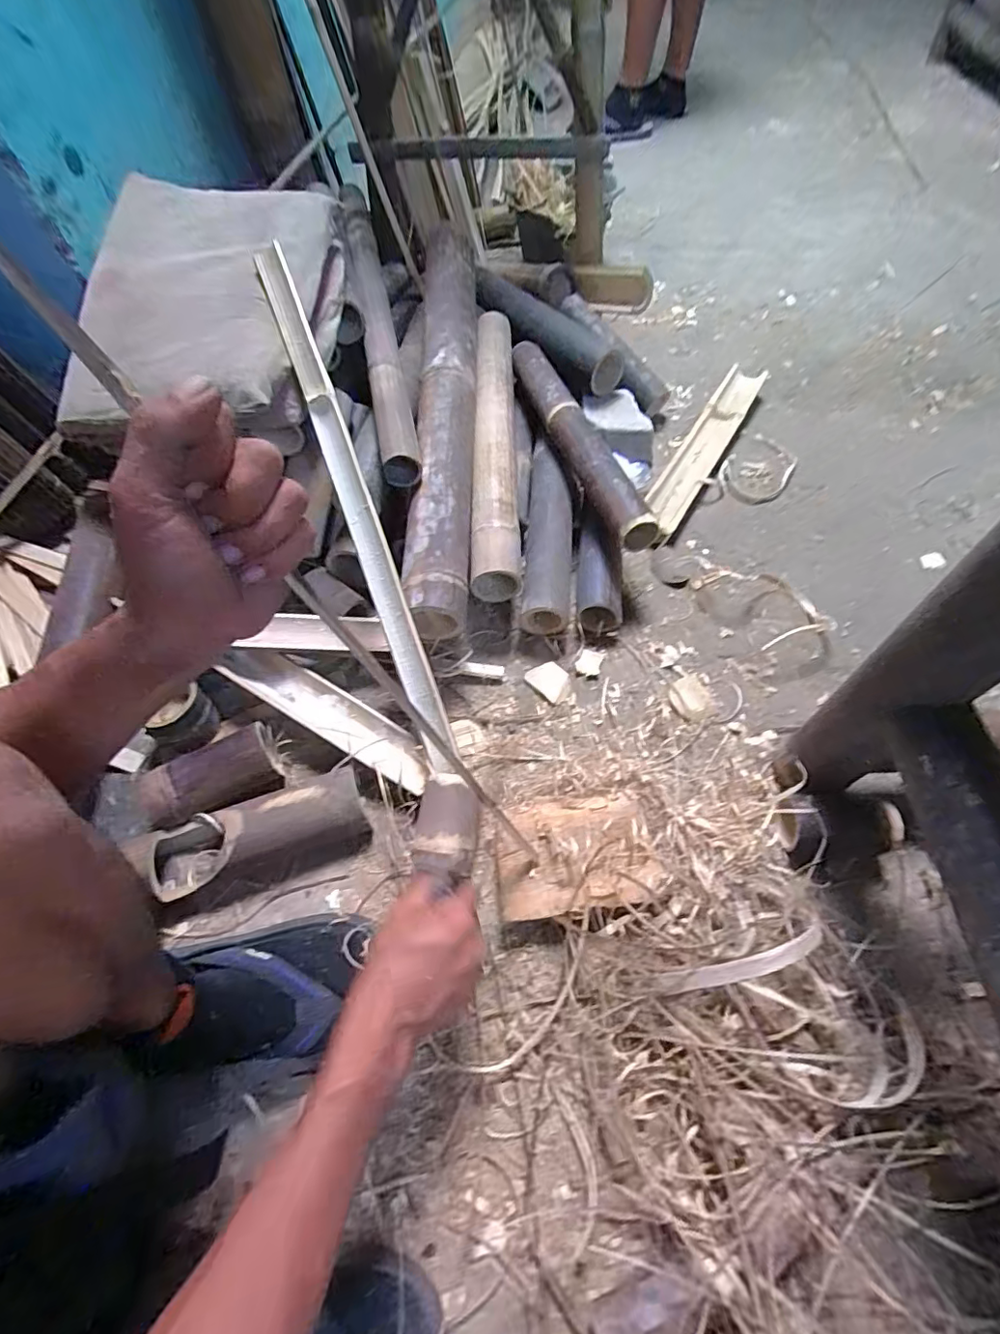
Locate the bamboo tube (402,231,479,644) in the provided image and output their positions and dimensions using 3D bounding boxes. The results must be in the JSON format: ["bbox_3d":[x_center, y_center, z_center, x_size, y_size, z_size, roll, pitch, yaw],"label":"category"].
[{"bbox_3d":[-0.077,-0.384,0.780,0.083,0.086,0.716,-1,74,4],"label":"bamboo tube"}]

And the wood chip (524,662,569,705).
[{"bbox_3d":[0.066,0.018,0.716,0.045,0.007,0.058,-41,64,-19],"label":"wood chip"}]

